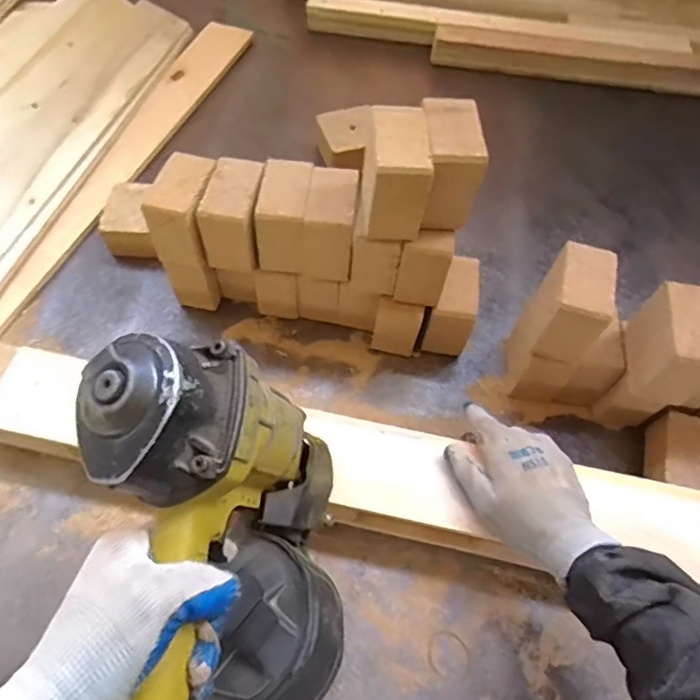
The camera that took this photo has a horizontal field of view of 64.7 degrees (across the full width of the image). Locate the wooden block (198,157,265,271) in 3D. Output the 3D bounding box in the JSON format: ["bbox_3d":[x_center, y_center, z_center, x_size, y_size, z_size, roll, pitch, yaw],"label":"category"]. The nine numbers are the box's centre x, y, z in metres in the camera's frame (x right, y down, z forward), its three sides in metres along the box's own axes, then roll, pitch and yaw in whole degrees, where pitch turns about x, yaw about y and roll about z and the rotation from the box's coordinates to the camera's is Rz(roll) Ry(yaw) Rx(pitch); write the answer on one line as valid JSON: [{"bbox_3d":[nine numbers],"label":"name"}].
[{"bbox_3d":[-0.129,-0.150,0.619,0.059,0.089,0.082,6,59,1],"label":"wooden block"}]

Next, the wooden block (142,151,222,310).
[{"bbox_3d":[-0.185,-0.131,0.658,0.060,0.183,0.088,9,62,3],"label":"wooden block"}]

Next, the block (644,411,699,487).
[{"bbox_3d":[0.384,0.126,0.616,0.096,0.057,0.089,17,63,8],"label":"block"}]

